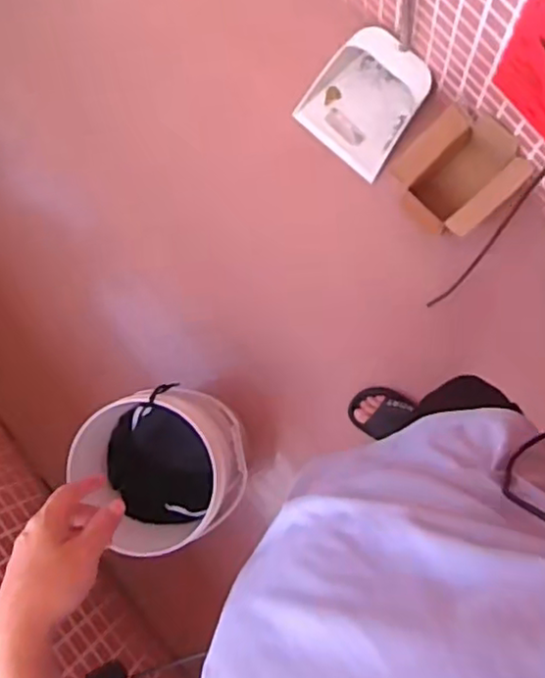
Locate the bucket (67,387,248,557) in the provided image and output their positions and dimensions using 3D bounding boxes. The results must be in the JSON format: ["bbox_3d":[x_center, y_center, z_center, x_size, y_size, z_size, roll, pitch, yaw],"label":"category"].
[{"bbox_3d":[-0.230,0.271,1.376,0.306,0.232,0.328,-16,87,8],"label":"bucket"}]

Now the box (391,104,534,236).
[{"bbox_3d":[0.396,-0.355,1.441,0.234,0.125,0.238,-45,83,6],"label":"box"}]

